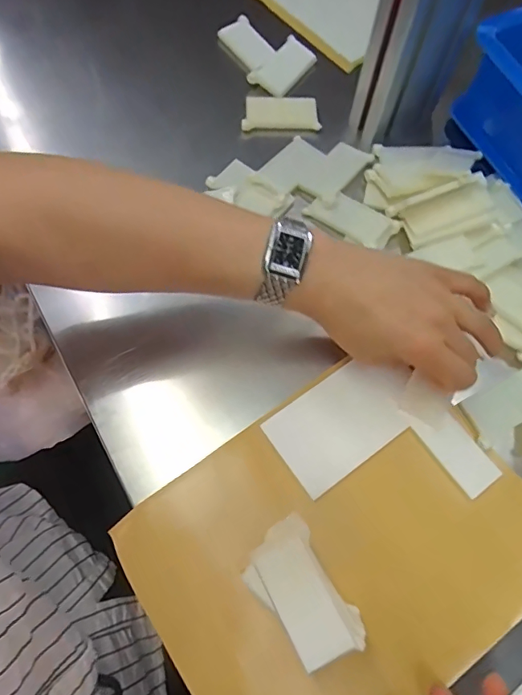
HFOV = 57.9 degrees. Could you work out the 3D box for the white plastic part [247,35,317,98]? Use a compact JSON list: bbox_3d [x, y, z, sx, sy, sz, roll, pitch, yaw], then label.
[{"bbox_3d":[0.023,-0.284,0.483,0.071,0.009,0.037,-45,112,-7],"label":"white plastic part"}]

